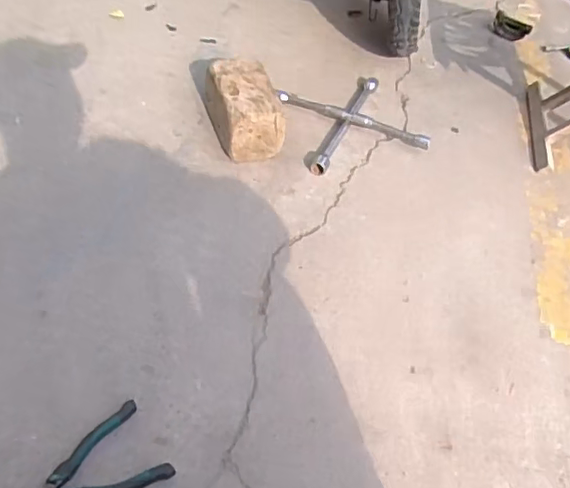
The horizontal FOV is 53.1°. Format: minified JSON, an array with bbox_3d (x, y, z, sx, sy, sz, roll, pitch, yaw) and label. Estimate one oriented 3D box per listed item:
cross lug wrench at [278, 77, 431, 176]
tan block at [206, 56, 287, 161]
[{"bbox_3d":[0.138,-0.266,1.220,0.252,0.034,0.252,-10,51,-19],"label":"cross lug wrench"},{"bbox_3d":[-0.084,-0.268,1.144,0.117,0.116,0.197,-10,51,-19],"label":"tan block"}]

